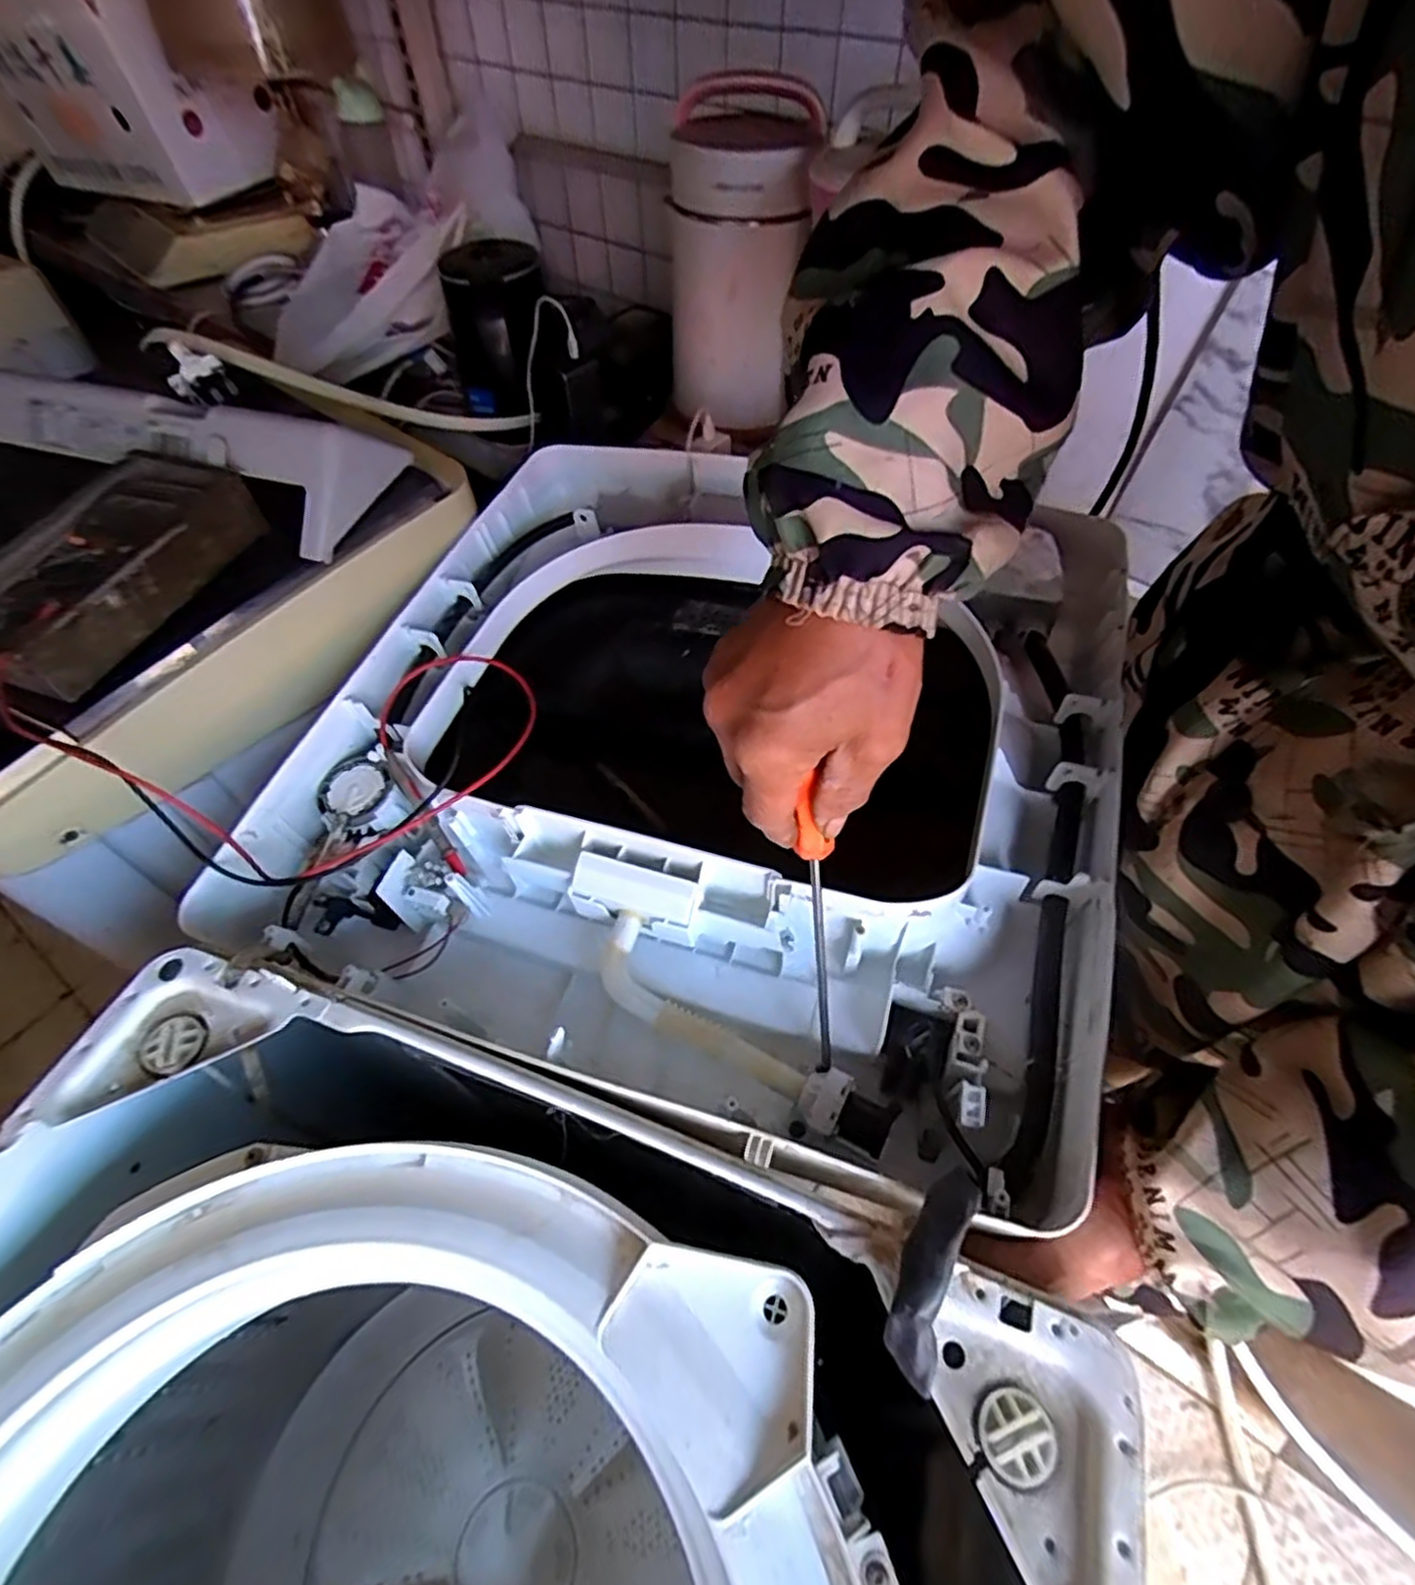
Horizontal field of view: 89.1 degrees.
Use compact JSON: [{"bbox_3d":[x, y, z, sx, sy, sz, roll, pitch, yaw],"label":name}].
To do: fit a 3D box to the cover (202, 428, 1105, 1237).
[{"bbox_3d":[0.003,-0.052,0.582,0.571,0.134,0.574,17,56,11],"label":"cover"}]

